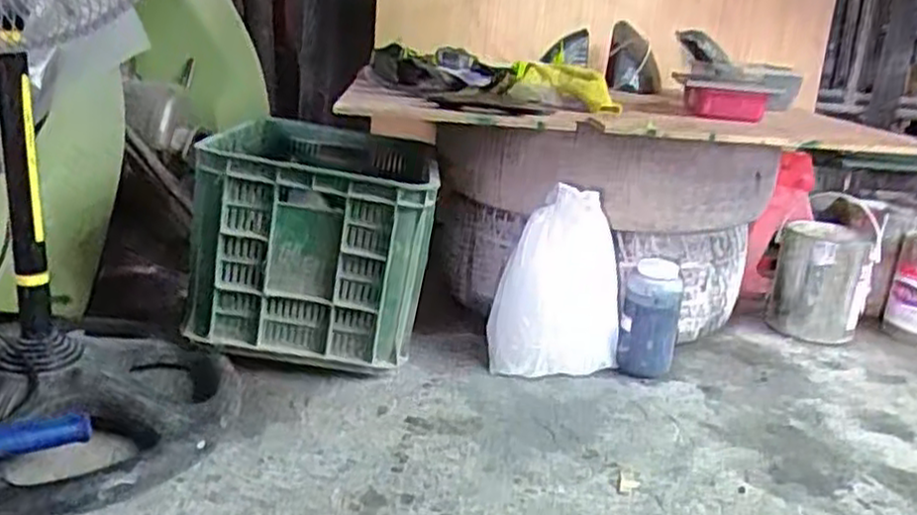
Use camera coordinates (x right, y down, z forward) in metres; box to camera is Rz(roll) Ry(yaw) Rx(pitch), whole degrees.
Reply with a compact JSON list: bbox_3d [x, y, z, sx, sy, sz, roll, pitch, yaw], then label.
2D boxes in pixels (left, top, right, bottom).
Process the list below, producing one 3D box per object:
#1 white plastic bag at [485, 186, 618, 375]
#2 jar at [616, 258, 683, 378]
[{"bbox_3d":[0.159,0.050,1.237,0.210,0.285,0.091,5,18,5],"label":"white plastic bag"},{"bbox_3d":[0.323,0.104,1.294,0.094,0.174,0.101,10,19,19],"label":"jar"}]

